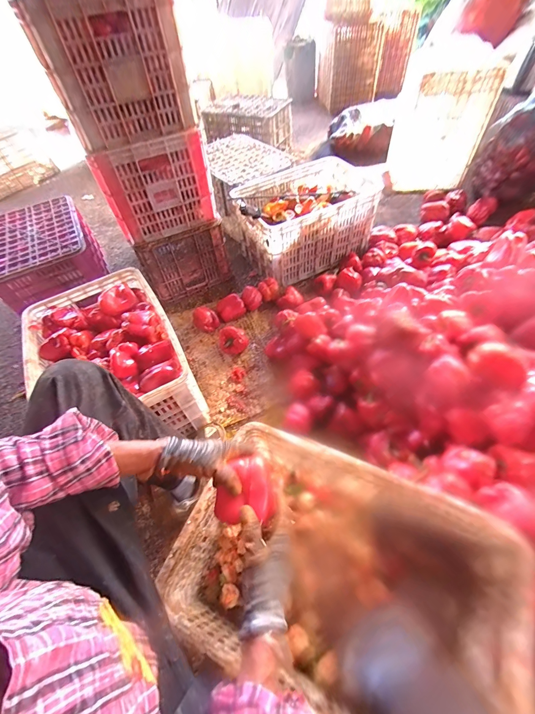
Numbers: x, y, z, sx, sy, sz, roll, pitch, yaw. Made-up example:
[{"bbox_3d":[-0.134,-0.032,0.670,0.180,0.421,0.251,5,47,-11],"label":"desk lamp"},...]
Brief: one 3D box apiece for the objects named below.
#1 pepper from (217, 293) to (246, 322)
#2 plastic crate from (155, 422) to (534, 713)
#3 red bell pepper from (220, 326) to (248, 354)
[{"bbox_3d":[-0.127,-0.165,1.048,0.093,0.065,0.067,-27,57,-13],"label":"pepper"},{"bbox_3d":[0.095,0.371,0.544,0.435,0.220,0.327,20,59,18],"label":"plastic crate"},{"bbox_3d":[-0.108,-0.047,0.969,0.086,0.083,0.082,-2,55,4],"label":"red bell pepper"}]

